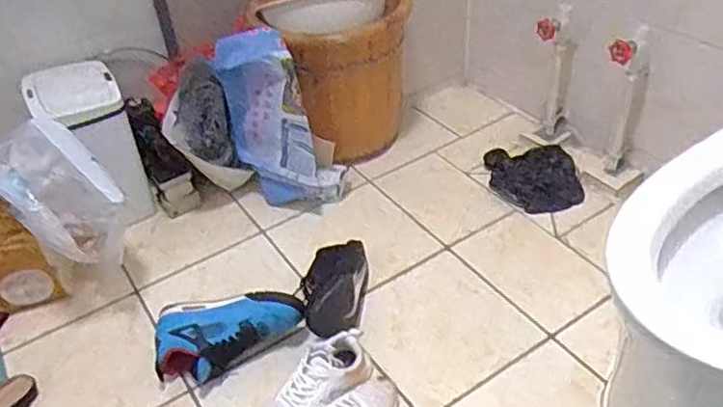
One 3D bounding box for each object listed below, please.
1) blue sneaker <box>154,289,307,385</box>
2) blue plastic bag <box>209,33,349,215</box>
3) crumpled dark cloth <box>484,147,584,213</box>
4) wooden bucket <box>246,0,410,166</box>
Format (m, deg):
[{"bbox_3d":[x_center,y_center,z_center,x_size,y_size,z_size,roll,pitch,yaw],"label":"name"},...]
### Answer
[{"bbox_3d":[-0.241,0.242,1.165,0.270,0.092,0.137,-9,40,-4],"label":"blue sneaker"},{"bbox_3d":[-0.186,-0.183,1.431,0.260,0.378,0.142,20,47,27],"label":"blue plastic bag"},{"bbox_3d":[0.414,-0.069,1.498,0.202,0.036,0.206,-6,40,-1],"label":"crumpled dark cloth"},{"bbox_3d":[-0.053,-0.349,1.548,0.330,0.393,0.349,-3,40,3],"label":"wooden bucket"}]

